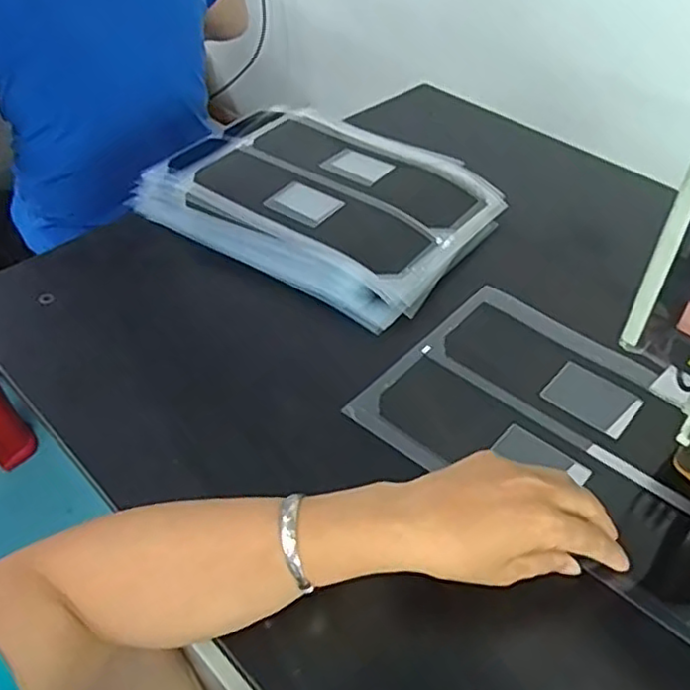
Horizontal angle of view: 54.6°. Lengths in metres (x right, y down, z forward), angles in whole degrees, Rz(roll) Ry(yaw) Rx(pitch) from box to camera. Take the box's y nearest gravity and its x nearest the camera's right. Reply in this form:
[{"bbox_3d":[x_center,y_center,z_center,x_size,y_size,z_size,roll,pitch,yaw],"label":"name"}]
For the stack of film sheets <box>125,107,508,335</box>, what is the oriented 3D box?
[{"bbox_3d":[-0.029,-0.163,0.718,0.340,0.042,0.260,28,52,24],"label":"stack of film sheets"}]

